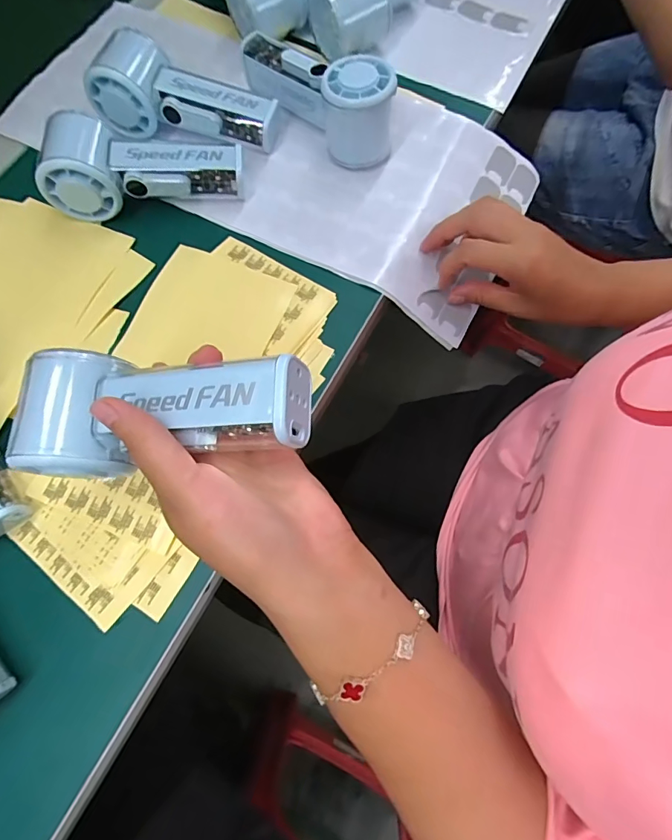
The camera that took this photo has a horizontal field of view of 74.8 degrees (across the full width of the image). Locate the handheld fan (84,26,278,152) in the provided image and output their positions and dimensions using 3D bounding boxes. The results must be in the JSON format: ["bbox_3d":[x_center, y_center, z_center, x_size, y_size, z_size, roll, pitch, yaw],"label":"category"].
[{"bbox_3d":[-0.126,-0.278,0.371,0.152,0.057,0.059,7,73,2],"label":"handheld fan"}]

